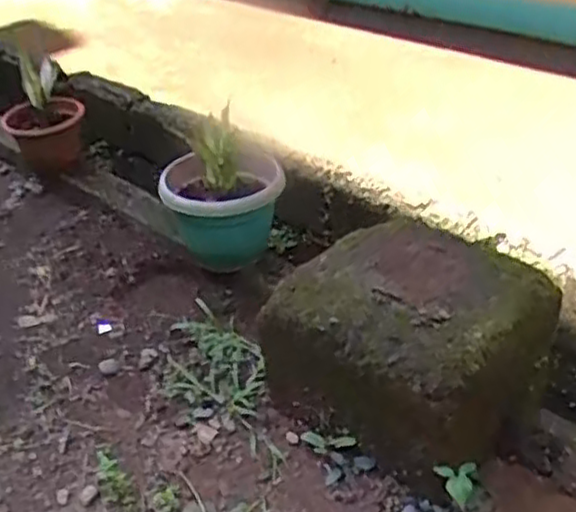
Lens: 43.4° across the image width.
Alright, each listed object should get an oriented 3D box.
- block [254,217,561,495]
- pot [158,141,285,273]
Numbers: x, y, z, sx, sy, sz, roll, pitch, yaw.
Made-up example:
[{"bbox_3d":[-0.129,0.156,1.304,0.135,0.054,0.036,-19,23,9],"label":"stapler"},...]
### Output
[{"bbox_3d":[0.195,0.135,1.163,0.364,0.239,0.335,26,45,36],"label":"block"},{"bbox_3d":[-0.127,-0.101,1.436,0.227,0.150,0.246,-3,35,2],"label":"pot"}]

